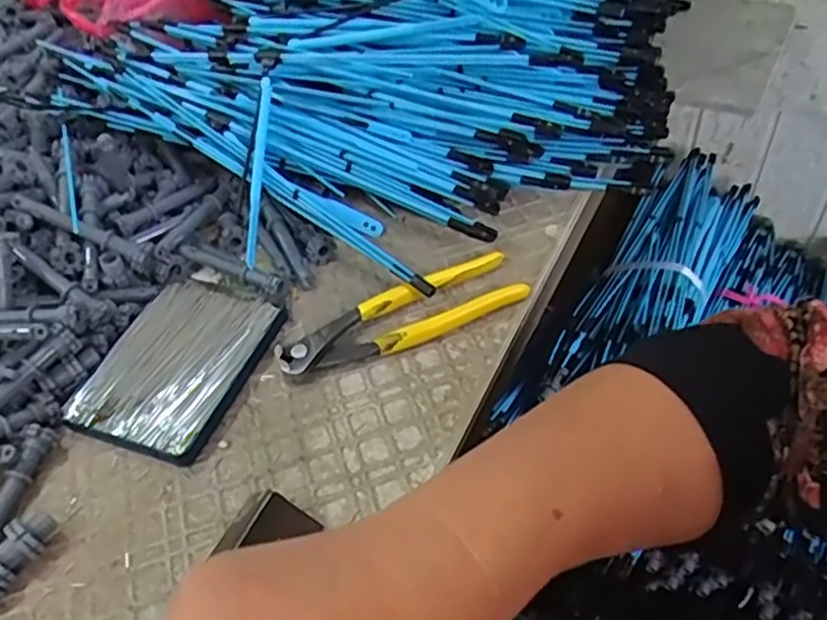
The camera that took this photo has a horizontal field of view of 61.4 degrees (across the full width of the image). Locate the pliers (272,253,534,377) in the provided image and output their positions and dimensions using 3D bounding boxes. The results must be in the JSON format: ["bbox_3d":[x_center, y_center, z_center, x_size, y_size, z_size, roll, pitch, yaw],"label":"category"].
[{"bbox_3d":[-0.007,0.003,0.450,0.161,0.015,0.048,-21,48,-12],"label":"pliers"}]

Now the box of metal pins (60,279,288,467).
[{"bbox_3d":[-0.149,0.031,0.444,0.093,0.008,0.127,14,51,19],"label":"box of metal pins"}]

